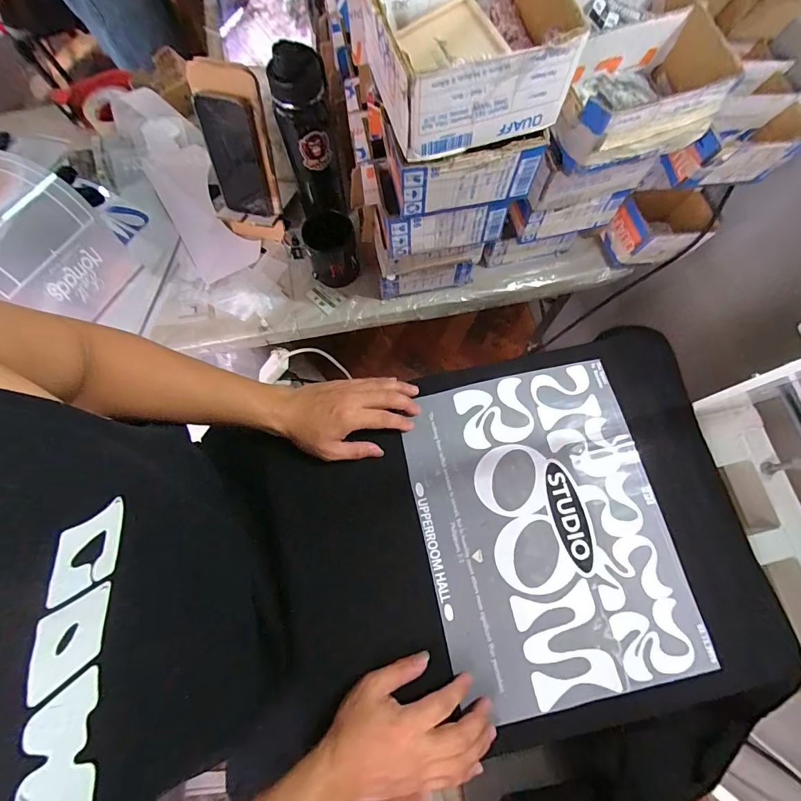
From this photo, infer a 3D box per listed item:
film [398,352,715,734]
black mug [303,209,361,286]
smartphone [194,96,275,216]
[{"bbox_3d":[0.161,0.141,0.457,0.269,0.010,0.348,-11,75,-3],"label":"film"},{"bbox_3d":[-0.115,-0.254,0.663,0.083,0.085,0.087,-10,75,-2],"label":"black mug"},{"bbox_3d":[-0.256,-0.372,0.621,0.091,0.171,0.014,16,60,5],"label":"smartphone"}]

